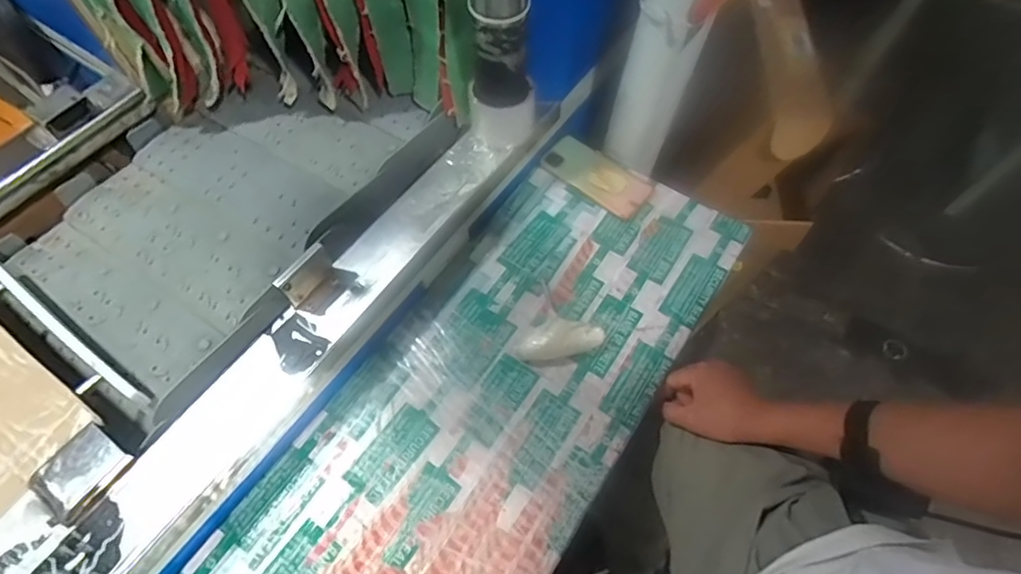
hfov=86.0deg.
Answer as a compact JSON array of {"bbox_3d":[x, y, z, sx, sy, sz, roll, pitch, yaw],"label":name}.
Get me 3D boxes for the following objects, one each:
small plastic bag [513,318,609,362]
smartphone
[{"bbox_3d":[0.061,0.063,0.683,0.110,0.037,0.047,-10,63,-8],"label":"small plastic bag"},{"bbox_3d":[0.131,-0.168,0.825,0.158,0.013,0.076,34,76,10],"label":"smartphone"}]

